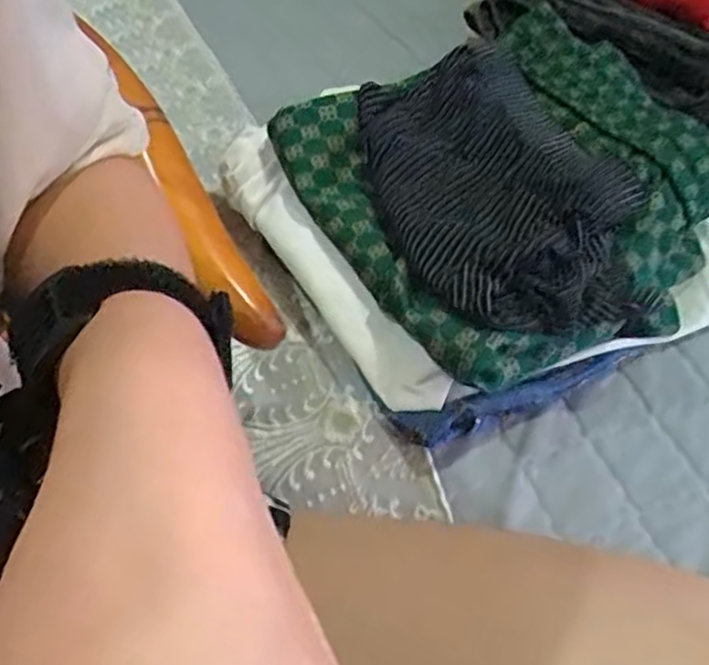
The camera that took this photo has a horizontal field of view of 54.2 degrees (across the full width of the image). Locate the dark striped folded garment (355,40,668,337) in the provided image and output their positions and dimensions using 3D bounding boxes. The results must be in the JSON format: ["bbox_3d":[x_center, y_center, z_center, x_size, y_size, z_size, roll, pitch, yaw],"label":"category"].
[{"bbox_3d":[0.090,-0.098,0.449,0.140,0.047,0.232,-12,51,-15],"label":"dark striped folded garment"}]

